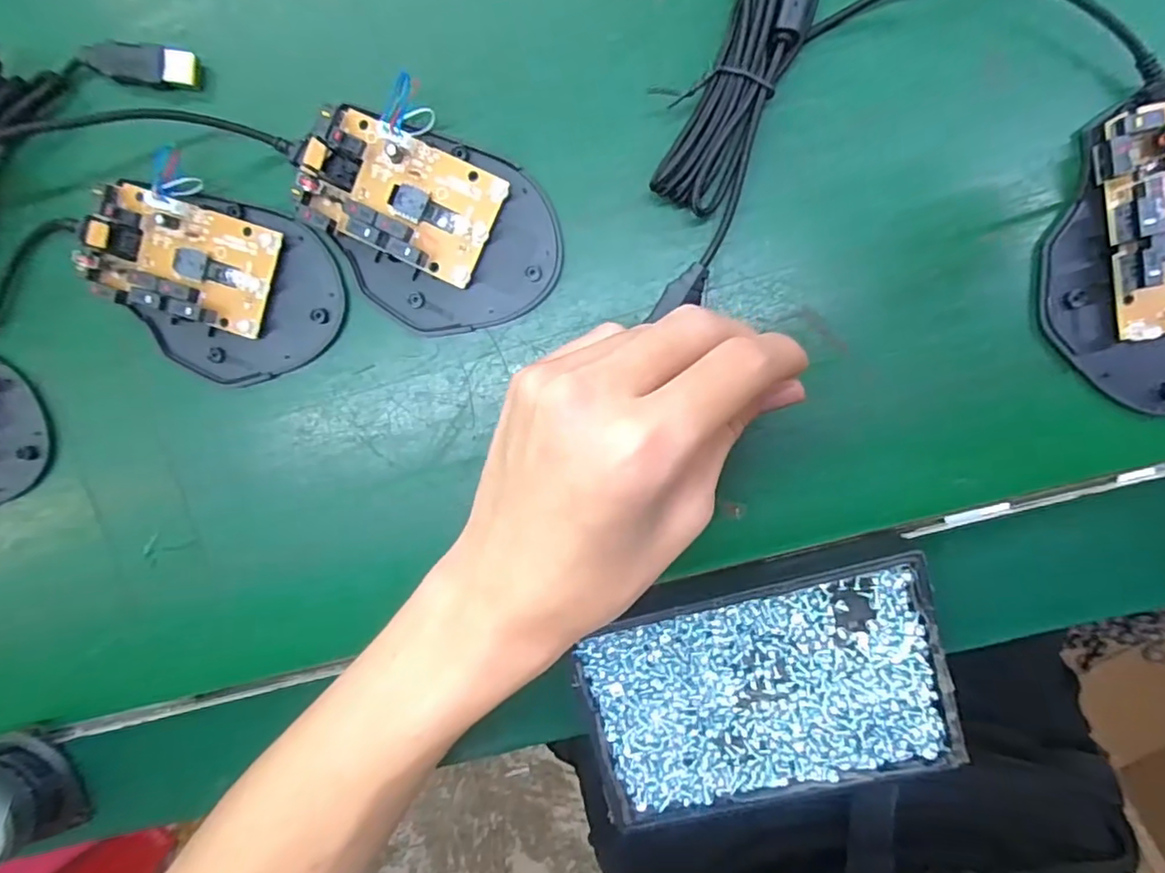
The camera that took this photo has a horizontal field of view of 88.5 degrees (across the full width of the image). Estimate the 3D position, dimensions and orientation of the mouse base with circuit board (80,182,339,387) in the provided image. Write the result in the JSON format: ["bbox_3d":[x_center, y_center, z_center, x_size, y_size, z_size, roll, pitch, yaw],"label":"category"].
[{"bbox_3d":[-0.148,-0.058,0.237,0.098,0.016,0.068,11,98,4],"label":"mouse base with circuit board"}]

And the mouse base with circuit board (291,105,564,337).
[{"bbox_3d":[-0.060,-0.078,0.228,0.100,0.016,0.070,18,98,3],"label":"mouse base with circuit board"}]

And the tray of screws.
[{"bbox_3d":[0.069,0.096,0.236,0.133,0.020,0.090,-17,95,7],"label":"tray of screws"}]

